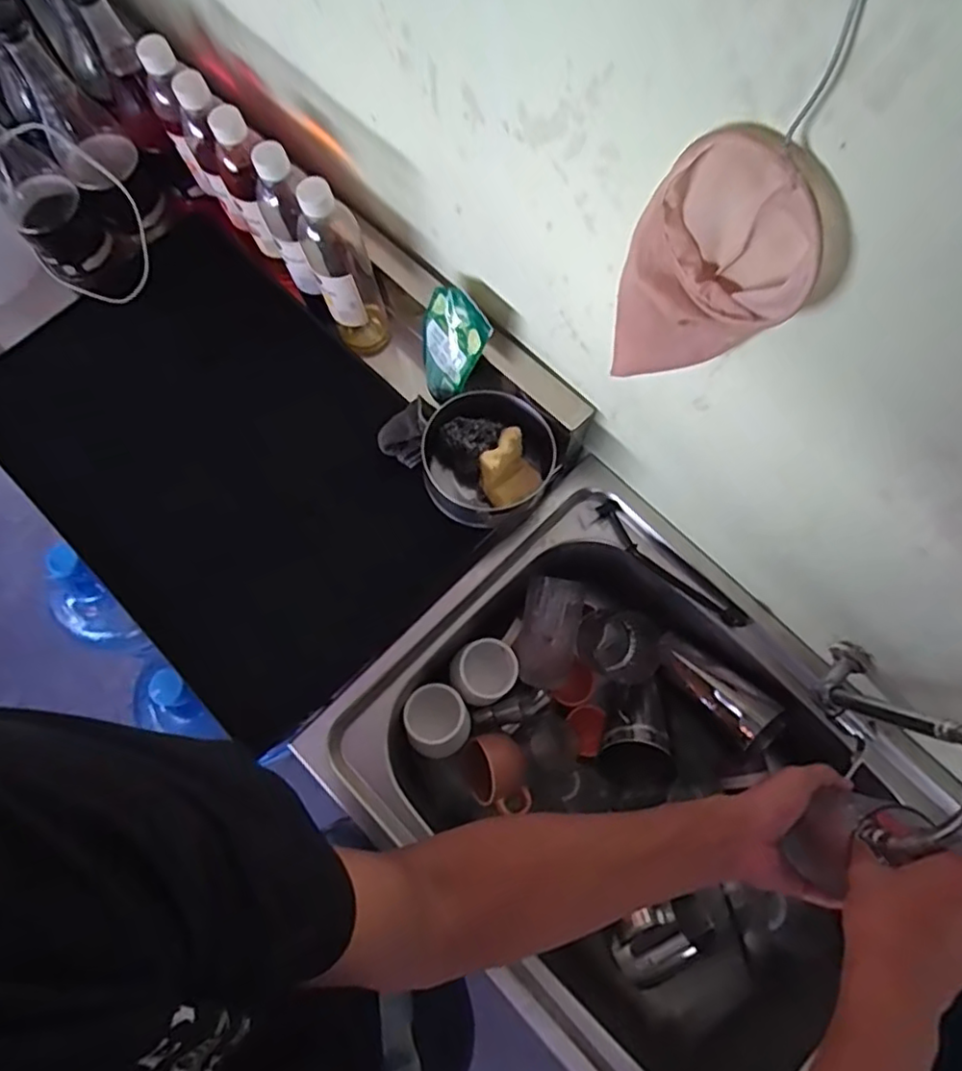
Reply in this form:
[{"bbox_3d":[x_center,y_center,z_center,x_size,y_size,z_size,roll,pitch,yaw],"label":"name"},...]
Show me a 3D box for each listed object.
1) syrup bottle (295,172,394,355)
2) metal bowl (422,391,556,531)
[{"bbox_3d":[-0.150,-0.288,0.700,0.061,0.250,0.069,-17,74,-4],"label":"syrup bottle"},{"bbox_3d":[0.005,-0.085,0.726,0.129,0.090,0.139,0,74,1],"label":"metal bowl"}]

